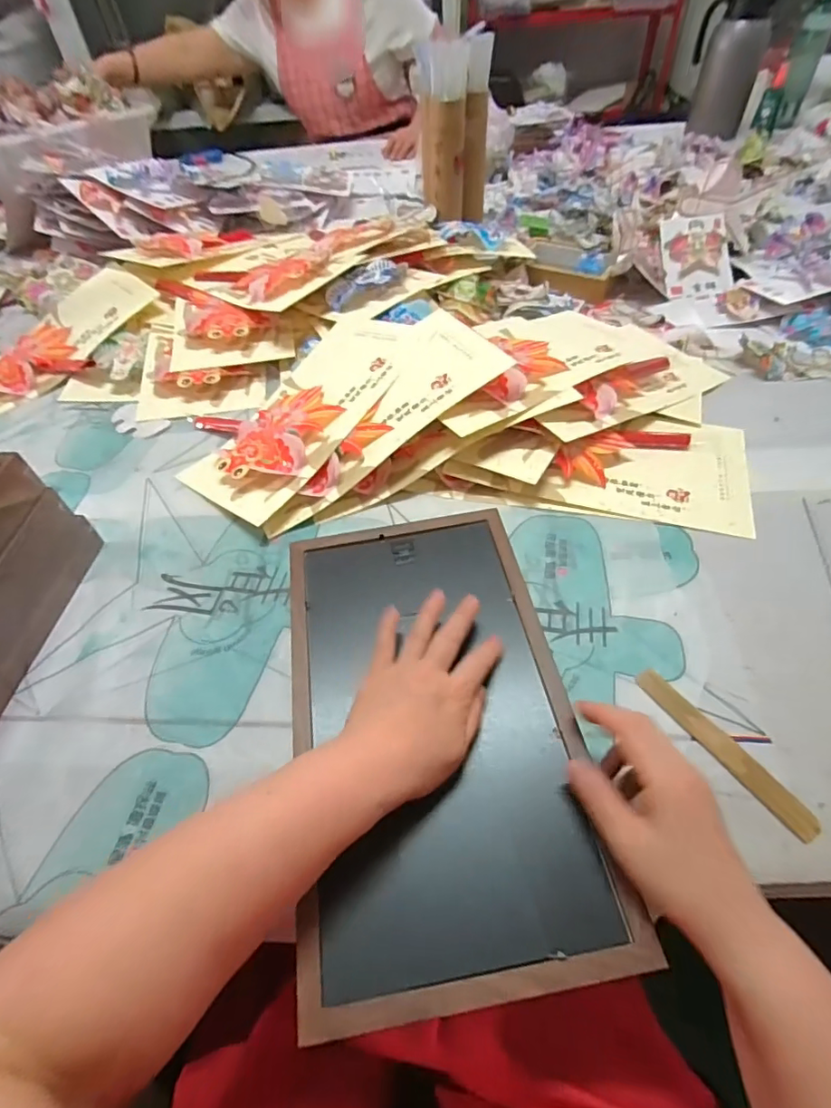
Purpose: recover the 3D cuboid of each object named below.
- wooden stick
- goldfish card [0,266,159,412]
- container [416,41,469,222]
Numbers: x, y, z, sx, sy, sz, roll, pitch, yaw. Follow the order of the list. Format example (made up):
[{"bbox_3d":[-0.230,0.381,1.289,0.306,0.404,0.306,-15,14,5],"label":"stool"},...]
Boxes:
[{"bbox_3d":[0.229,0.144,0.391,0.022,0.006,0.143,-30,55,-19],"label":"wooden stick"},{"bbox_3d":[-0.555,-0.330,0.806,0.163,0.018,0.315,30,71,23],"label":"goldfish card"},{"bbox_3d":[0.047,-0.700,0.875,0.077,0.215,0.067,0,51,5],"label":"container"}]

